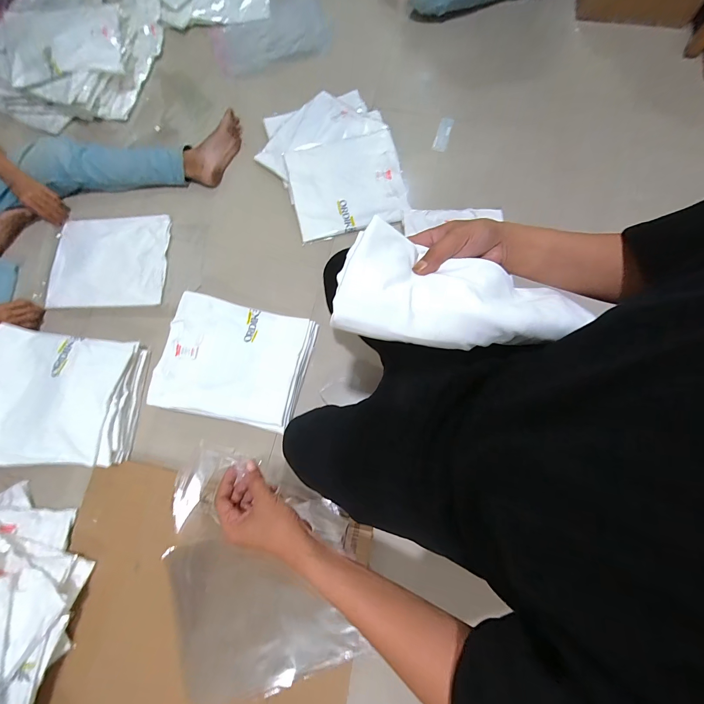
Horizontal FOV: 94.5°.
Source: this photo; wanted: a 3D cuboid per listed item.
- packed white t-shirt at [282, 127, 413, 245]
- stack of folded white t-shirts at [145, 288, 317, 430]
[{"bbox_3d":[-0.016,-0.494,0.953,0.320,0.027,0.281,-13,87,-3],"label":"packed white t-shirt"},{"bbox_3d":[-0.287,0.020,0.803,0.336,0.061,0.286,12,76,5],"label":"stack of folded white t-shirts"}]

